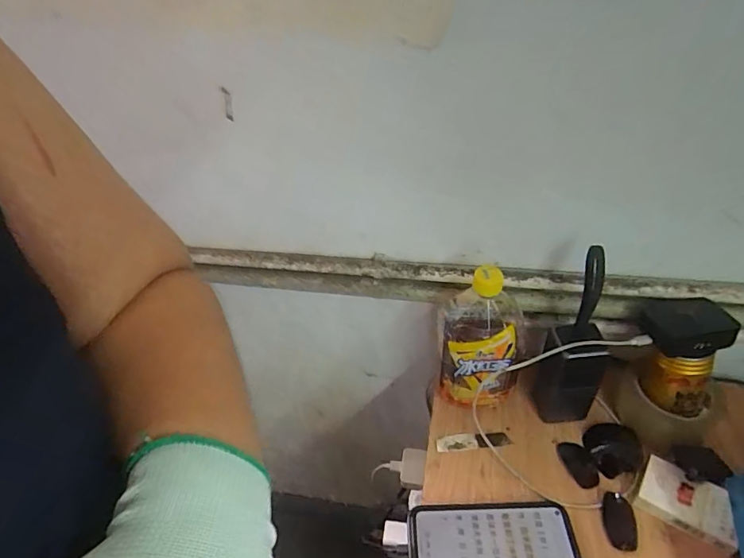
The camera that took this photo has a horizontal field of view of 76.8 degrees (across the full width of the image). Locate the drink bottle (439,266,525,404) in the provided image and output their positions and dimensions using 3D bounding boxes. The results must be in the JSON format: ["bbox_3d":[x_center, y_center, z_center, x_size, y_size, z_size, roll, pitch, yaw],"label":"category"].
[{"bbox_3d":[0.128,0.068,0.546,0.091,0.199,0.091,7,43,14],"label":"drink bottle"}]

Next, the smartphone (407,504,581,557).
[{"bbox_3d":[0.120,0.268,0.469,0.165,0.017,0.079,-4,41,2],"label":"smartphone"}]

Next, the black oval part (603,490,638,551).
[{"bbox_3d":[0.253,0.246,0.479,0.029,0.006,0.056,6,43,13],"label":"black oval part"}]

